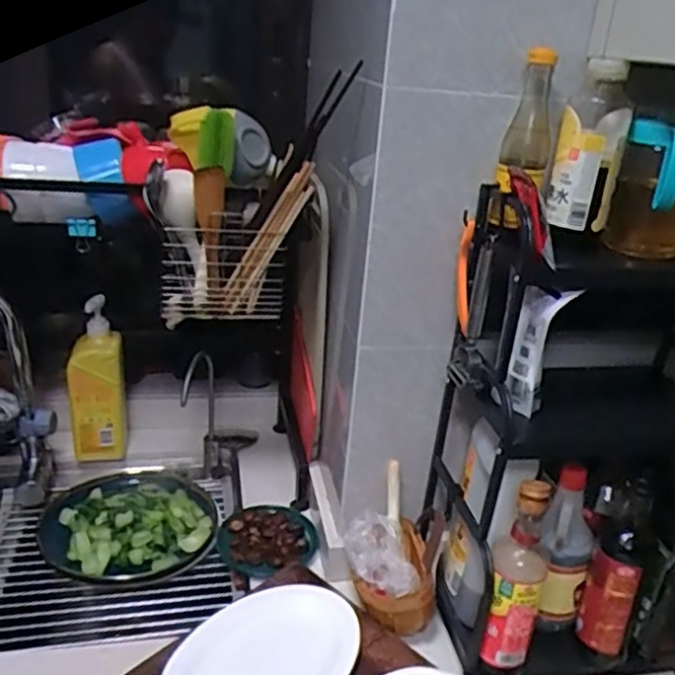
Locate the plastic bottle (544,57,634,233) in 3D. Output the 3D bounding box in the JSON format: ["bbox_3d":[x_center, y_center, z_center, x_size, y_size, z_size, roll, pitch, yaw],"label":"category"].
[{"bbox_3d":[0.271,-0.204,0.740,0.071,0.162,0.061,12,25,16],"label":"plastic bottle"}]

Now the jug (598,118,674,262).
[{"bbox_3d":[0.339,-0.153,0.736,0.076,0.139,0.088,21,29,32],"label":"jug"}]

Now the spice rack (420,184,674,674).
[{"bbox_3d":[0.313,0.127,0.808,0.342,0.503,0.262,0,24,-10],"label":"spice rack"}]

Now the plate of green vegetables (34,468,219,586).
[{"bbox_3d":[-0.318,0.265,1.051,0.259,0.056,0.264,-4,25,-18],"label":"plate of green vegetables"}]

